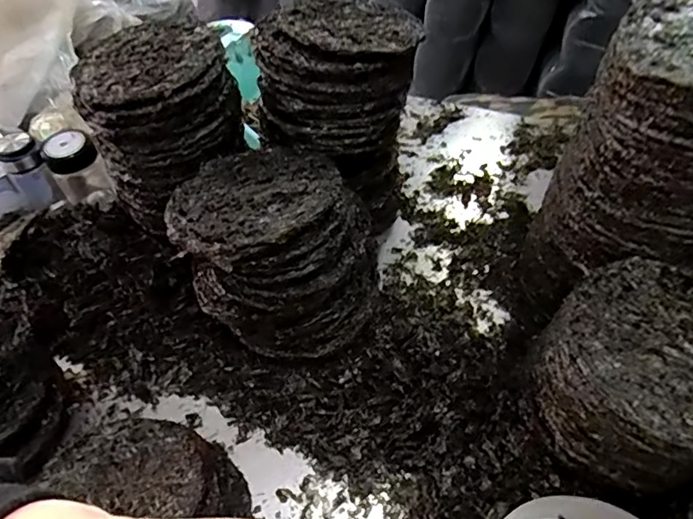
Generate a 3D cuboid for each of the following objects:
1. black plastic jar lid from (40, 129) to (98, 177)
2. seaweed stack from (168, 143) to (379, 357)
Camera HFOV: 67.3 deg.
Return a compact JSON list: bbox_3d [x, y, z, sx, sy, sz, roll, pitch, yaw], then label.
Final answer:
[{"bbox_3d":[-0.423,-0.163,0.794,0.071,0.038,0.066,-2,51,3],"label":"black plastic jar lid"},{"bbox_3d":[-0.093,-0.012,0.690,0.218,0.201,0.233,-39,58,-24],"label":"seaweed stack"}]

